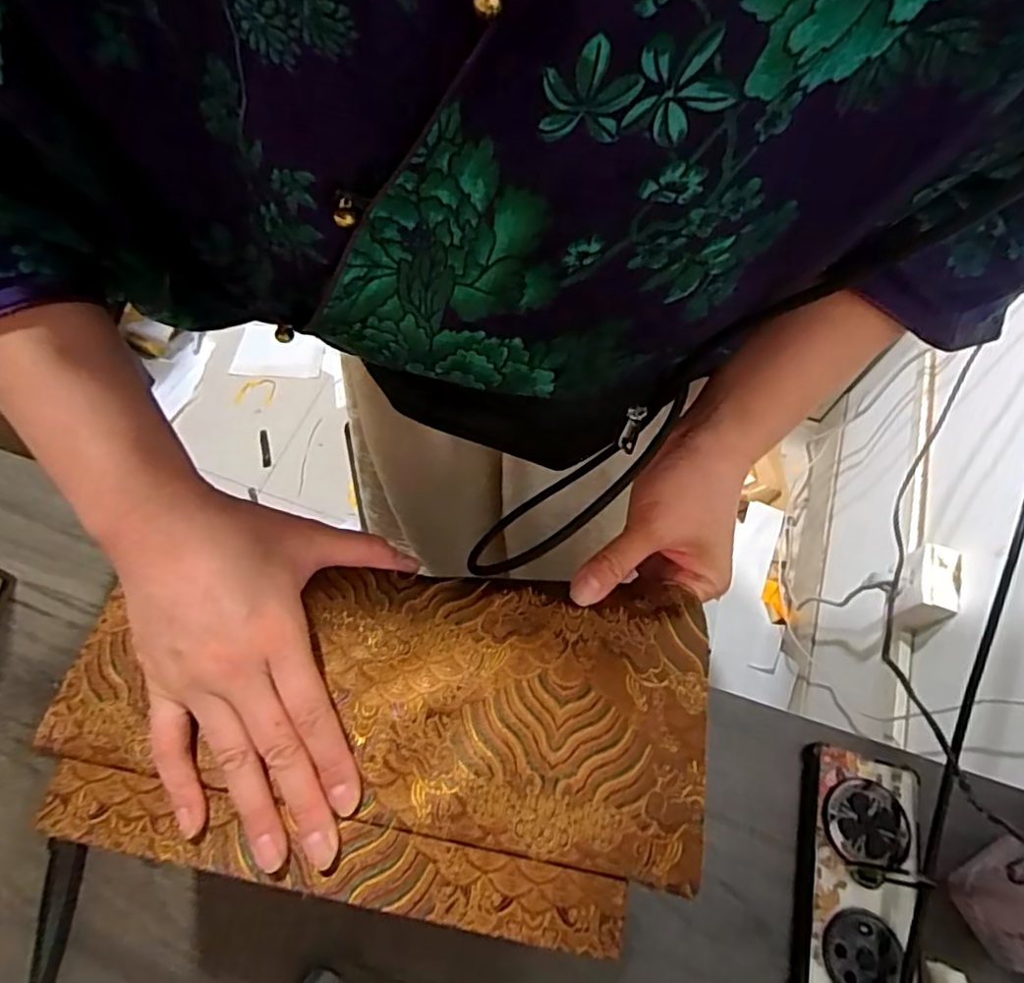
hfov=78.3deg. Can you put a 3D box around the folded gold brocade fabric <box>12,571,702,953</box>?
[{"bbox_3d":[-0.061,0.114,0.309,0.310,0.007,0.158,6,64,0],"label":"folded gold brocade fabric"}]

